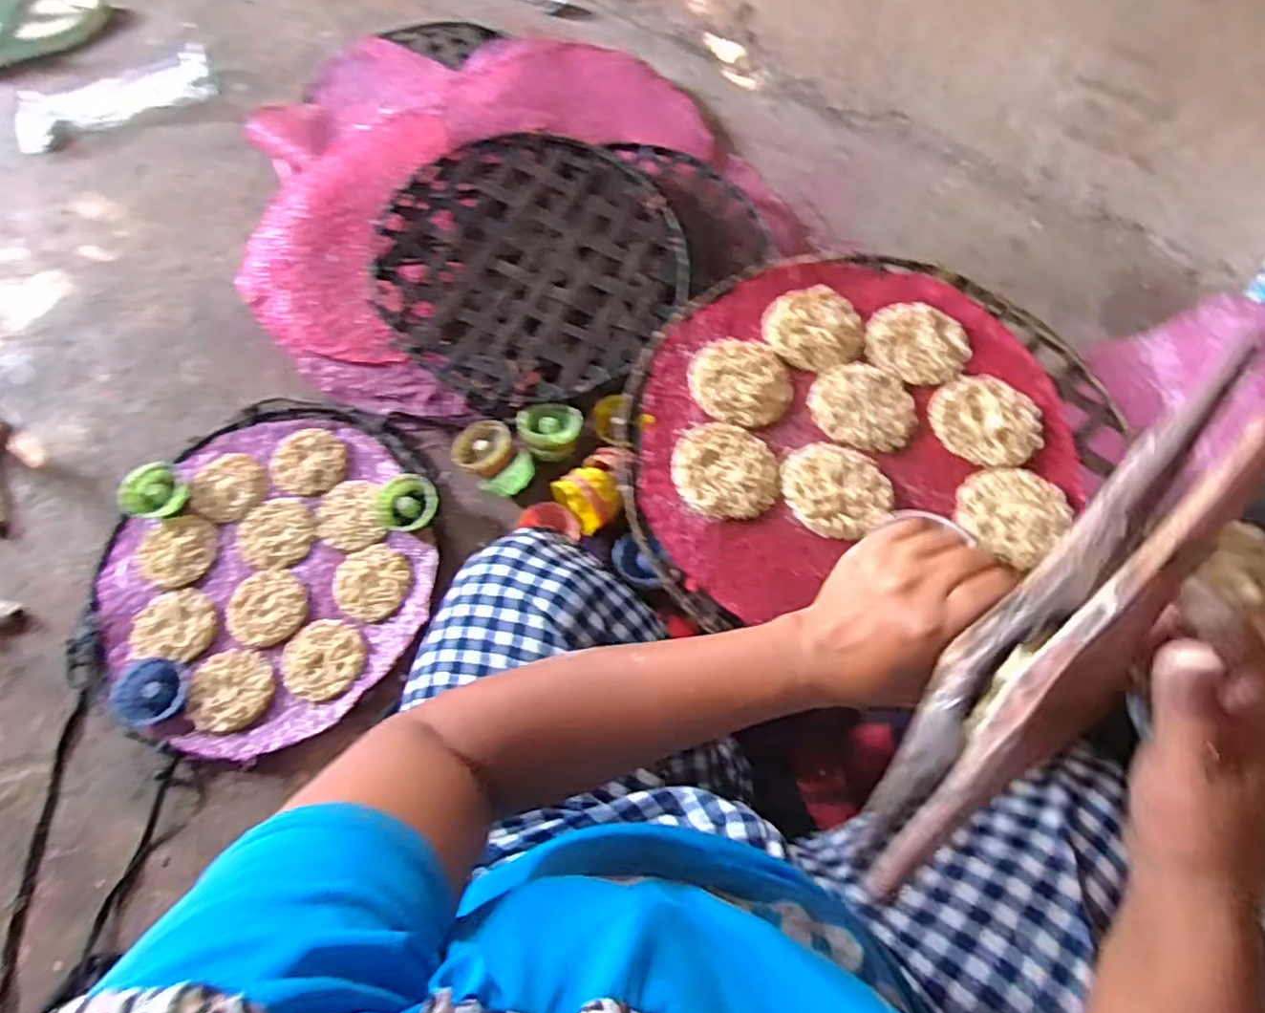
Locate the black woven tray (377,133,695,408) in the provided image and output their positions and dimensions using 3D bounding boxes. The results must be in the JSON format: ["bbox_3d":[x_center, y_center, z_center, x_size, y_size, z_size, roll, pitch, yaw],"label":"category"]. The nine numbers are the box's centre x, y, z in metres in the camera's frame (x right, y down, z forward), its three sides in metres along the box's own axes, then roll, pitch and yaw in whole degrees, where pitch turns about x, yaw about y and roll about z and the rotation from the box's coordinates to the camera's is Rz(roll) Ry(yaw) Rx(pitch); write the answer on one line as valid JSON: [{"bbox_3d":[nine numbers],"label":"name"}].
[{"bbox_3d":[-0.114,-0.289,0.818,0.345,0.021,0.355,0,74,-6],"label":"black woven tray"}]

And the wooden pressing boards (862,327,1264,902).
[{"bbox_3d":[0.170,0.071,0.291,0.058,0.268,0.041,31,24,14],"label":"wooden pressing boards"}]

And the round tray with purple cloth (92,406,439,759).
[{"bbox_3d":[-0.371,0.059,0.711,0.325,0.026,0.356,-1,64,0],"label":"round tray with purple cloth"}]

